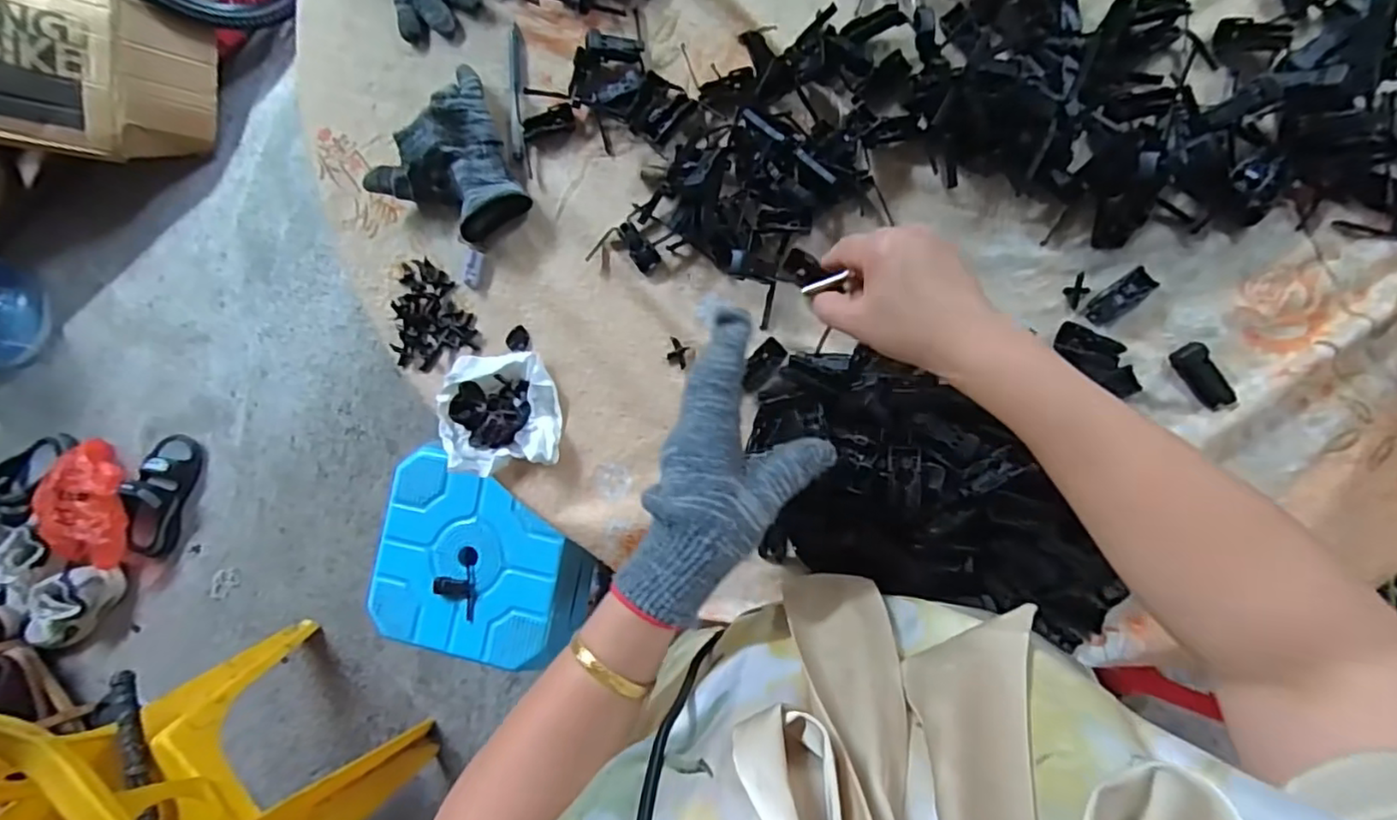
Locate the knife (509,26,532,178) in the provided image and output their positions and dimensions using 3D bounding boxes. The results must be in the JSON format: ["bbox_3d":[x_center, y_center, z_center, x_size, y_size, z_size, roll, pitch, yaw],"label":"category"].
[{"bbox_3d":[-0.156,-0.267,0.553,0.014,0.006,0.134,-6,86,8],"label":"knife"}]

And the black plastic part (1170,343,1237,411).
[{"bbox_3d":[0.357,-0.024,0.456,0.022,0.009,0.049,-31,83,6],"label":"black plastic part"}]

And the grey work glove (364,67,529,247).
[{"bbox_3d":[-0.202,-0.208,0.549,0.124,0.040,0.130,0,87,9],"label":"grey work glove"}]

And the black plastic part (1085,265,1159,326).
[{"bbox_3d":[0.305,-0.081,0.465,0.047,0.010,0.020,-38,82,5],"label":"black plastic part"}]

